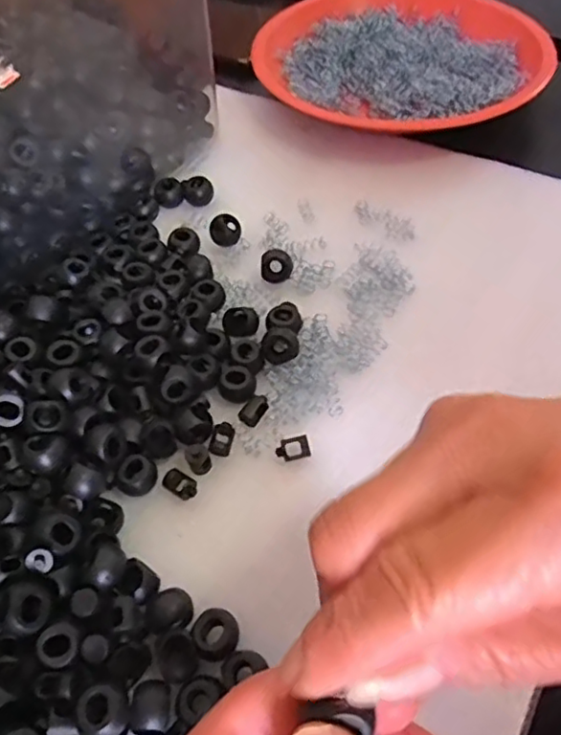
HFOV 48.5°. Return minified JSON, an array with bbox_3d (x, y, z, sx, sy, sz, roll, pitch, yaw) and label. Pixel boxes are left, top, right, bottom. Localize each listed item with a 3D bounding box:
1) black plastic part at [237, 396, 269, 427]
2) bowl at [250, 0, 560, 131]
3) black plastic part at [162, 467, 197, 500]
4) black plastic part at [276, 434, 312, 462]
[{"bbox_3d":[-0.011,0.019,0.283,0.009,0.005,0.015,37,65,25],"label":"black plastic part"},{"bbox_3d":[0.082,-0.213,0.426,0.186,0.022,0.189,-2,56,3],"label":"bowl"},{"bbox_3d":[-0.042,0.050,0.267,0.015,0.007,0.010,27,62,21],"label":"black plastic part"},{"bbox_3d":[0.006,0.035,0.272,0.015,0.005,0.011,-11,56,-4],"label":"black plastic part"}]

